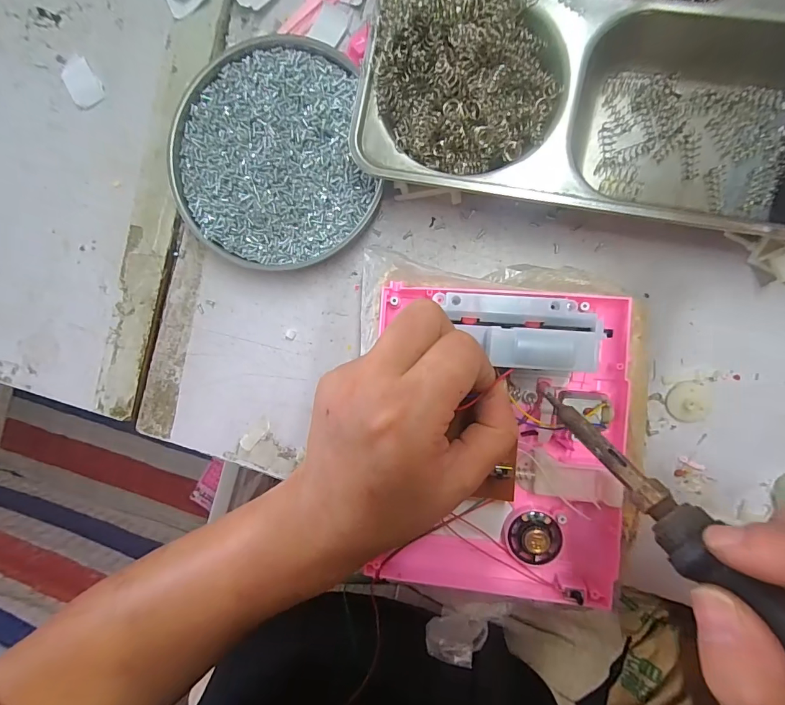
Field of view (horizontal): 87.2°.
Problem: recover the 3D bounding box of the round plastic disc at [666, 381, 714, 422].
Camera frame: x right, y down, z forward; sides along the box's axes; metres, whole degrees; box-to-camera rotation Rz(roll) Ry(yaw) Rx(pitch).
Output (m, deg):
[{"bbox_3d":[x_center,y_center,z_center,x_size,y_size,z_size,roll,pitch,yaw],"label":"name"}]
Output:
[{"bbox_3d":[0.179,0.030,0.248,0.025,0.006,0.024,0,93,7],"label":"round plastic disc"}]

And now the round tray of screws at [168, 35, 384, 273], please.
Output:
[{"bbox_3d":[-0.075,-0.120,0.260,0.121,0.020,0.130,0,93,7],"label":"round tray of screws"}]

